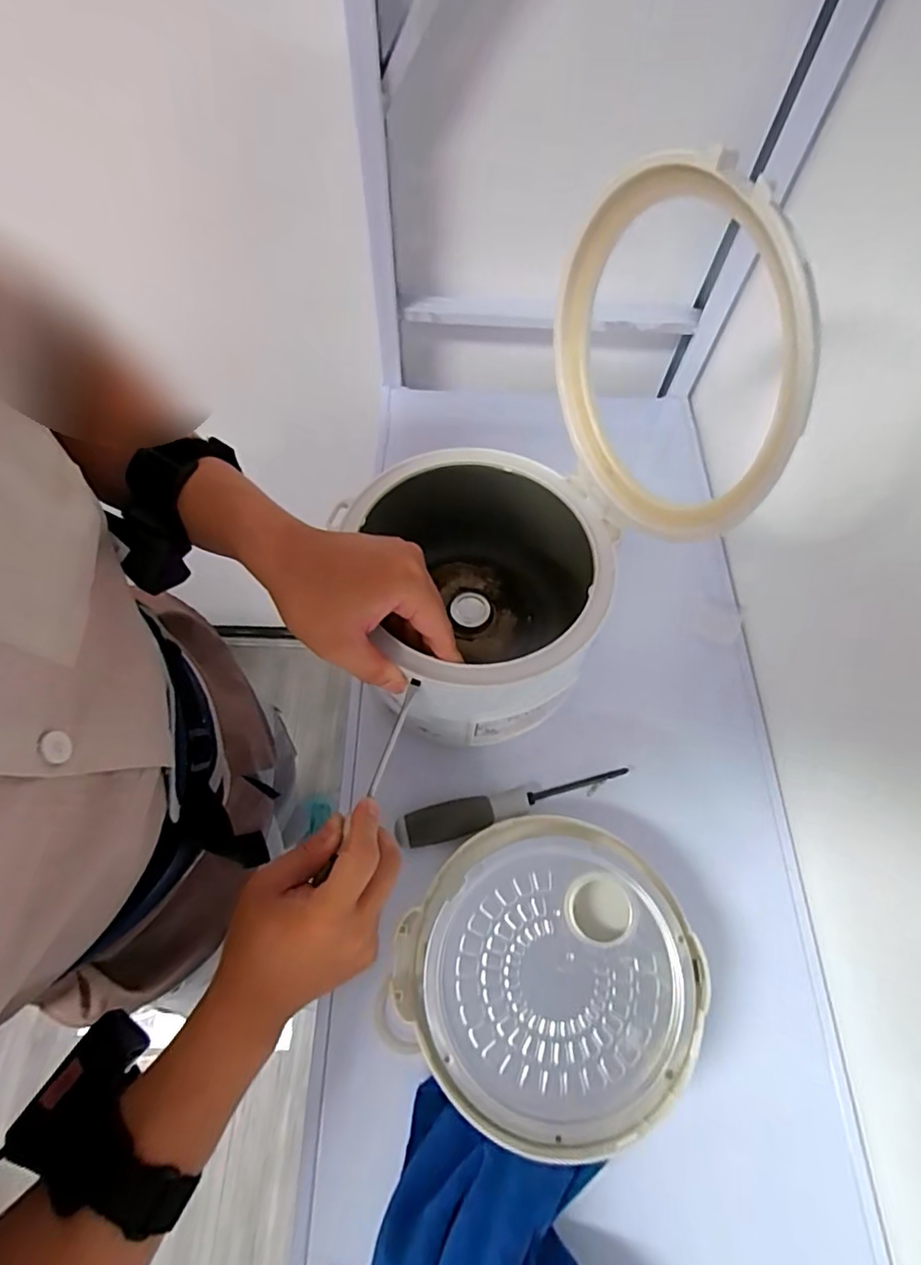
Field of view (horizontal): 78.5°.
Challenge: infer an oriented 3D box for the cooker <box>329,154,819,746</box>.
[{"bbox_3d":[0.029,-0.083,0.377,0.210,0.338,0.197,-25,67,-13],"label":"cooker"}]

